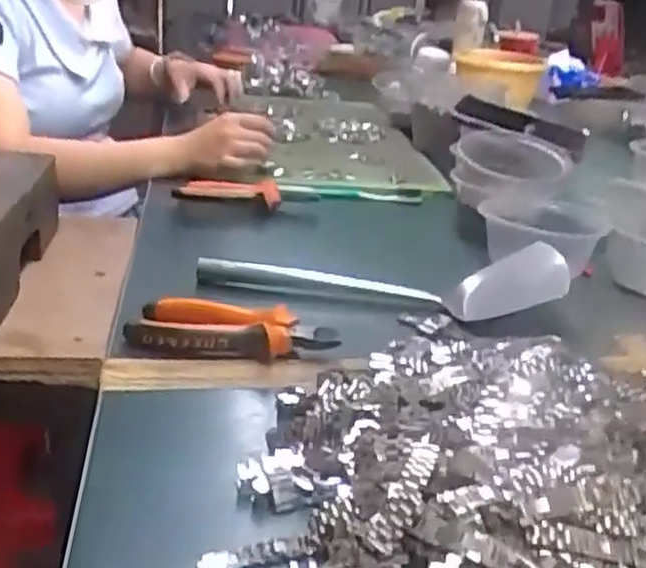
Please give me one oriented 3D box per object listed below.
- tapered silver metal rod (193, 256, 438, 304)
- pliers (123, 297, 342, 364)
[{"bbox_3d":[-0.006,-0.001,0.651,0.200,0.021,0.016,6,24,6],"label":"tapered silver metal rod"},{"bbox_3d":[-0.064,0.033,0.551,0.143,0.029,0.052,8,24,11],"label":"pliers"}]

